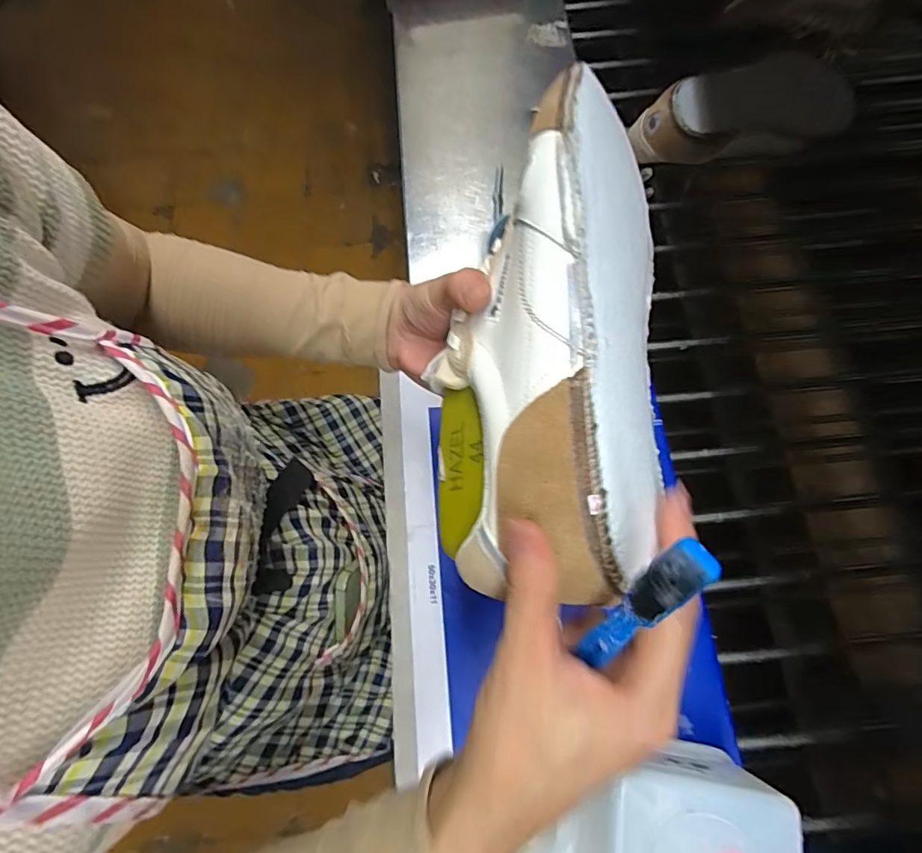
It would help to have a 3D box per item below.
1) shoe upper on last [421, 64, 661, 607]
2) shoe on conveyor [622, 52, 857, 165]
[{"bbox_3d":[0.043,-0.049,0.243,0.099,0.083,0.246,8,77,3],"label":"shoe upper on last"},{"bbox_3d":[0.321,-0.362,0.573,0.255,0.077,0.075,-14,72,-5],"label":"shoe on conveyor"}]

